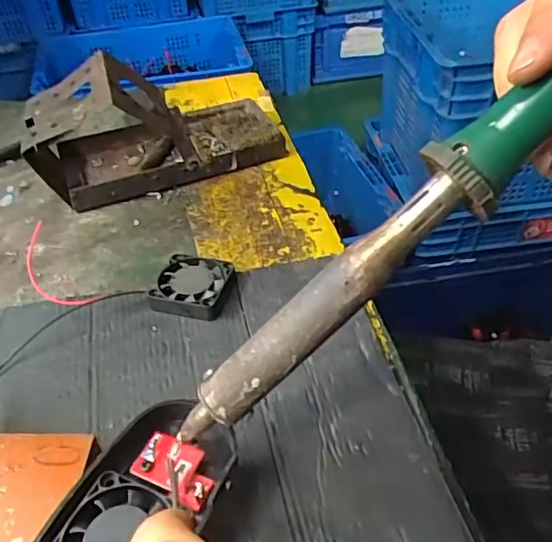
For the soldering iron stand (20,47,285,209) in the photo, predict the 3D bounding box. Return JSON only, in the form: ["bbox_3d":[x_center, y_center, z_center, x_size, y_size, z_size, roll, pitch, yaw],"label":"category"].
[{"bbox_3d":[-0.087,-0.109,0.415,0.170,0.082,0.073,-16,44,-15],"label":"soldering iron stand"}]

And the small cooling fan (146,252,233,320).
[{"bbox_3d":[-0.047,0.010,0.332,0.040,0.013,0.040,11,44,14],"label":"small cooling fan"}]

